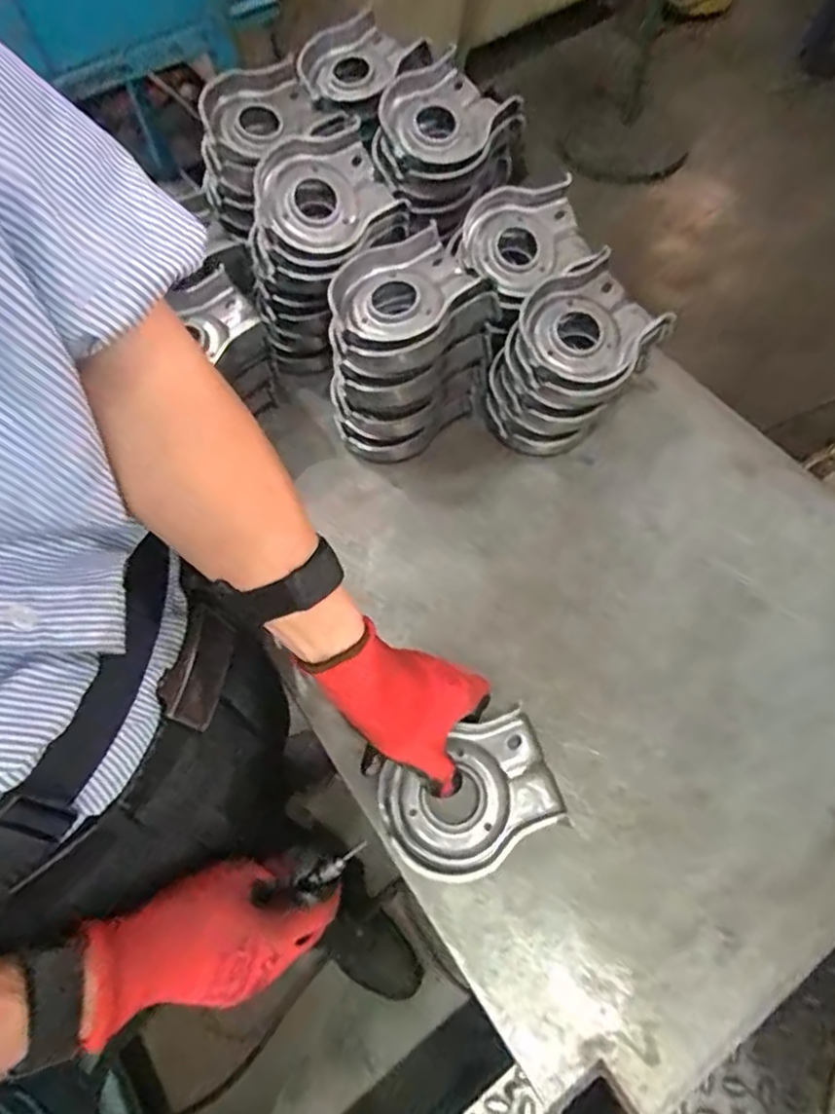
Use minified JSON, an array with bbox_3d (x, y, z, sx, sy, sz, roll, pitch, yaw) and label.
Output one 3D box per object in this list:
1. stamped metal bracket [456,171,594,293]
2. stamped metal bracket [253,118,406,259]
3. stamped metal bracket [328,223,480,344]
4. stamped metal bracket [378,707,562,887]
[{"bbox_3d":[0.104,-0.298,0.588,0.137,0.048,0.091,-34,65,-18],"label":"stamped metal bracket"},{"bbox_3d":[-0.086,-0.331,0.571,0.108,0.019,0.120,44,76,-6],"label":"stamped metal bracket"},{"bbox_3d":[-0.015,-0.230,0.531,0.098,0.024,0.122,24,65,14],"label":"stamped metal bracket"},{"bbox_3d":[0.038,0.171,0.448,0.123,0.014,0.086,-23,62,-13],"label":"stamped metal bracket"}]

